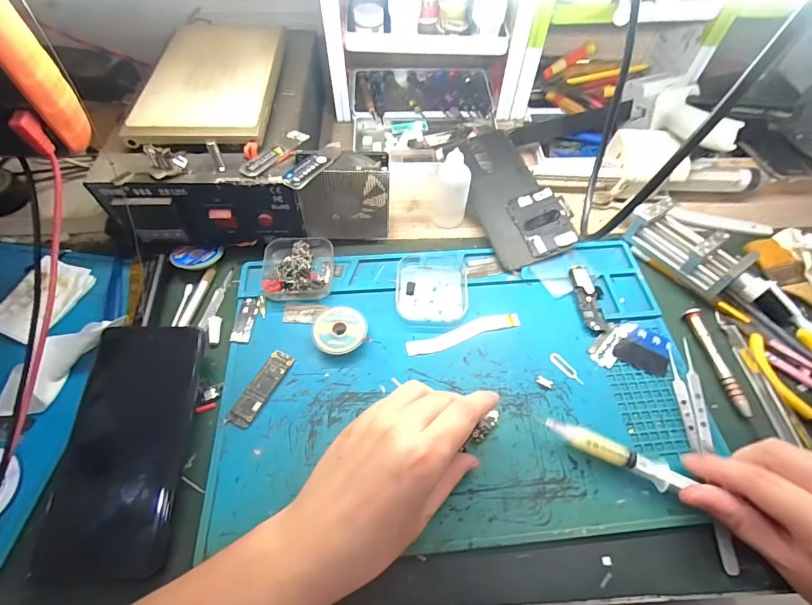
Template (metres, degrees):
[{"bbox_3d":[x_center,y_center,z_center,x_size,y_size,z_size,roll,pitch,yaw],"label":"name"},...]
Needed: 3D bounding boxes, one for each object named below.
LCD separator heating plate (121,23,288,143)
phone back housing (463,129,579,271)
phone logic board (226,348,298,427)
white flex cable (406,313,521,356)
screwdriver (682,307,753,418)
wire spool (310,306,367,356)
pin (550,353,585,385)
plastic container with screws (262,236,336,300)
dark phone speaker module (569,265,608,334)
[{"bbox_3d":[-0.176,-0.203,0.367,0.109,0.014,0.178,0,61,-3],"label":"LCD separator heating plate"},{"bbox_3d":[0.109,-0.113,0.419,0.081,0.008,0.159,-19,70,0],"label":"phone back housing"},{"bbox_3d":[-0.114,0.067,0.319,0.021,0.005,0.065,21,60,12],"label":"phone logic board"},{"bbox_3d":[0.050,0.026,0.349,0.102,0.004,0.018,-18,60,-12],"label":"white flex cable"},{"bbox_3d":[0.262,0.047,0.339,0.010,0.012,0.094,-6,58,-5],"label":"screwdriver"},{"bbox_3d":[-0.055,0.024,0.343,0.043,0.013,0.046,1,58,-1],"label":"wire spool"},{"bbox_3d":[0.133,0.054,0.332,0.010,0.004,0.033,-31,64,-19],"label":"pin"},{"bbox_3d":[-0.099,-0.033,0.371,0.061,0.022,0.061,-5,58,-5],"label":"plastic container with screws"},{"bbox_3d":[0.169,-0.004,0.369,0.025,0.006,0.069,-3,58,-3],"label":"dark phone speaker module"}]

